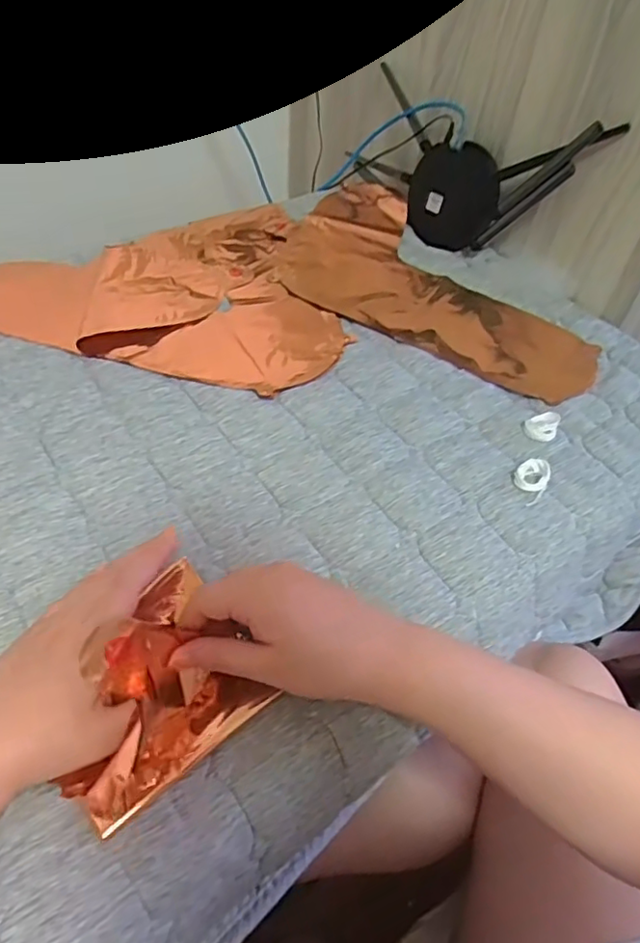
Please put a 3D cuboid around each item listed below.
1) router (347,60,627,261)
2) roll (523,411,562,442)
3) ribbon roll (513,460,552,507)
[{"bbox_3d":[0.161,-0.347,0.689,0.034,0.161,0.322,-10,41,-42],"label":"router"},{"bbox_3d":[0.198,-0.042,0.527,0.028,0.016,0.030,2,51,-3],"label":"roll"},{"bbox_3d":[0.175,0.007,0.492,0.028,0.006,0.048,26,54,15],"label":"ribbon roll"}]

